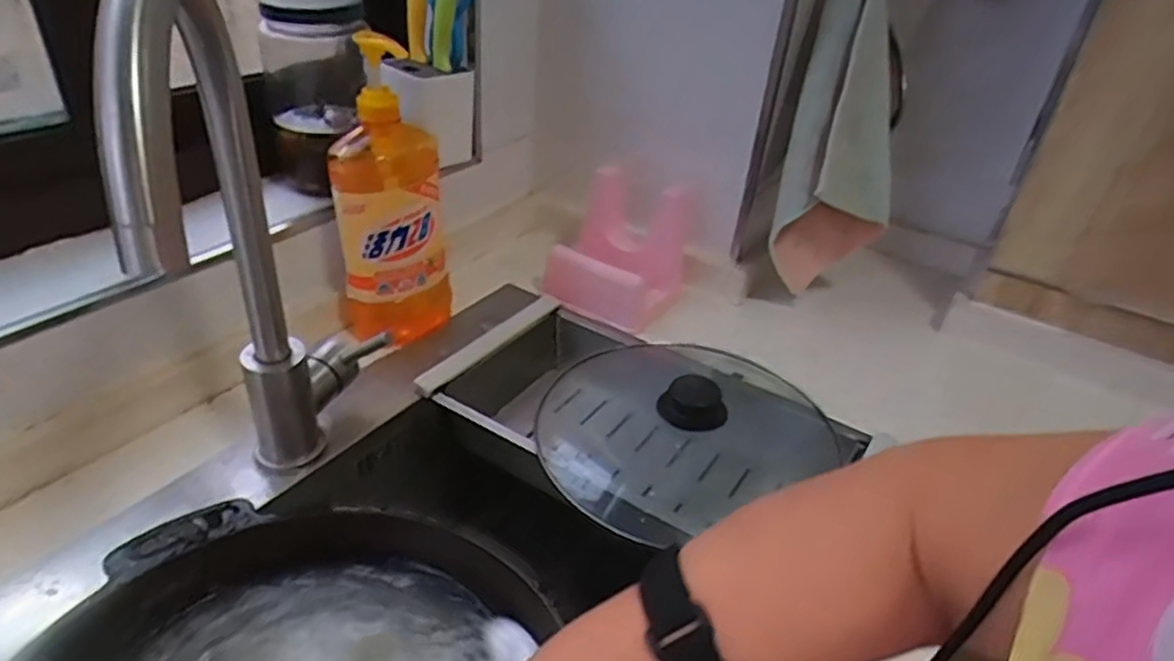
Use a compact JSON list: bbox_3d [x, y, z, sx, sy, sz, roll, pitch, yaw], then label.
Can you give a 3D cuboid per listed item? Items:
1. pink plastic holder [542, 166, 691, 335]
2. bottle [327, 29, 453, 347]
[{"bbox_3d":[0.038,-0.092,0.798,0.131,0.123,0.123,21,37,21],"label":"pink plastic holder"},{"bbox_3d":[-0.179,-0.116,0.658,0.103,0.272,0.086,1,34,-8],"label":"bottle"}]

